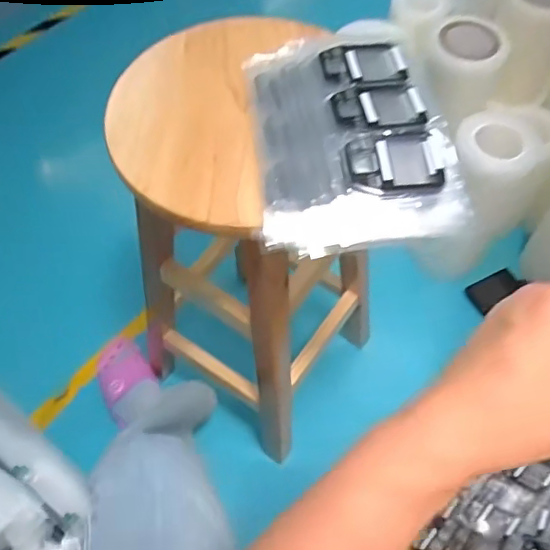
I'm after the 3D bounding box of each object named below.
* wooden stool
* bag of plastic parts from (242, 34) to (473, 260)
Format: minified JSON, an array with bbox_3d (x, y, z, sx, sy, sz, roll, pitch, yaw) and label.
[{"bbox_3d":[-0.024,-0.012,0.793,0.288,0.534,0.291,32,64,19],"label":"wooden stool"},{"bbox_3d":[0.062,-0.124,0.515,0.158,0.067,0.224,-4,58,-2],"label":"bag of plastic parts"}]

